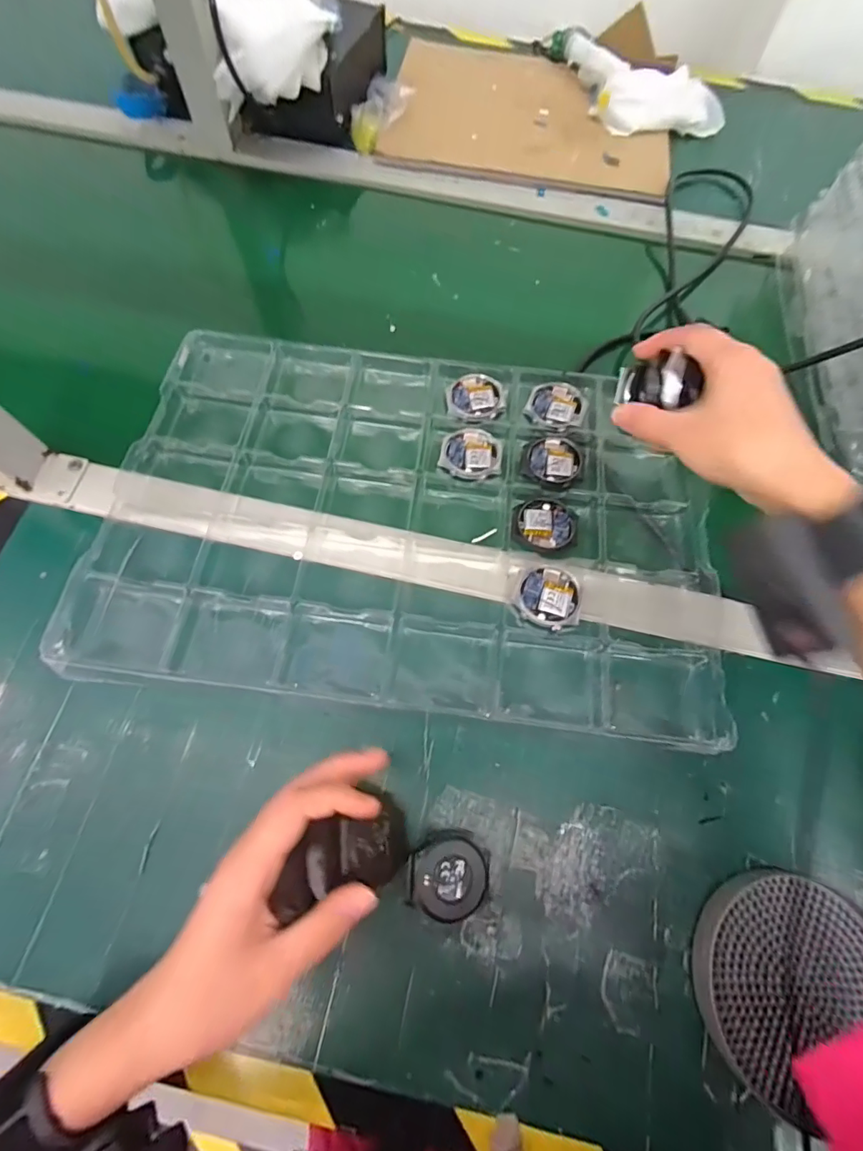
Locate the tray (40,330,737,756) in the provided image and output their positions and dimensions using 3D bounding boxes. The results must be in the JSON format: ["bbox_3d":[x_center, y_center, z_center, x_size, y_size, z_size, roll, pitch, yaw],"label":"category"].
[{"bbox_3d":[-0.013,-0.051,0.368,0.435,0.023,0.297,7,69,0],"label":"tray"}]

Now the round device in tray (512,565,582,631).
[{"bbox_3d":[0.085,0.015,0.349,0.046,0.010,0.045,1,69,-2],"label":"round device in tray"}]

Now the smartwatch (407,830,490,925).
[{"bbox_3d":[0.010,0.175,0.281,0.046,0.021,0.045,5,69,0],"label":"smartwatch"}]

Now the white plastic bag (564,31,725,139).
[{"bbox_3d":[0.255,-0.598,0.575,0.158,0.044,0.172,-7,68,-6],"label":"white plastic bag"}]

